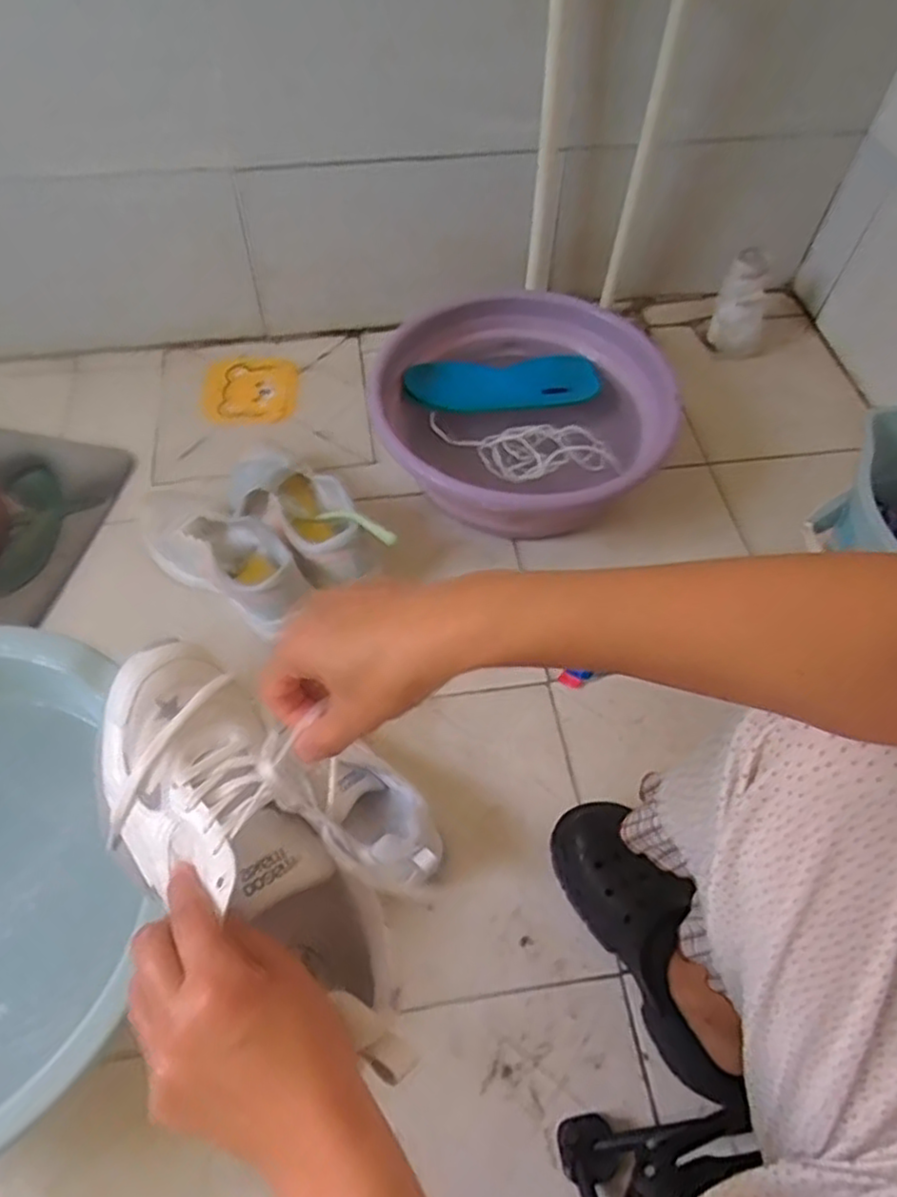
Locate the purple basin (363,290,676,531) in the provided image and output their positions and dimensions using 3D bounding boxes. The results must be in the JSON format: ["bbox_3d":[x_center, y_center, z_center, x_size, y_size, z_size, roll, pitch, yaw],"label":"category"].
[{"bbox_3d":[0.081,-0.237,0.930,0.355,0.131,0.356,1,59,-2],"label":"purple basin"}]

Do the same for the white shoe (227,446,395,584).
[{"bbox_3d":[-0.172,-0.098,0.855,0.098,0.106,0.258,-40,67,-23],"label":"white shoe"}]

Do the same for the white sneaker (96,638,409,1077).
[{"bbox_3d":[-0.107,0.135,0.383,0.095,0.081,0.247,-37,82,-22],"label":"white sneaker"}]

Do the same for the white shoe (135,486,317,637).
[{"bbox_3d":[-0.260,-0.050,0.829,0.255,0.088,0.090,31,62,15],"label":"white shoe"}]

